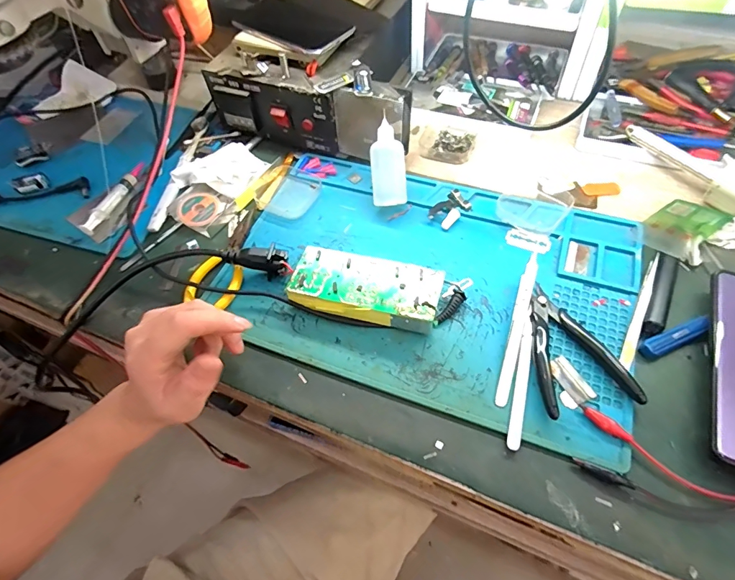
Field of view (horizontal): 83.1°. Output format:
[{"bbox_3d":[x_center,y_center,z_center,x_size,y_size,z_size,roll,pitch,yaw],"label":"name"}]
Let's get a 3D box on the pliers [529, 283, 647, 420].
[{"bbox_3d":[0.169,0.045,0.343,0.076,0.011,0.112,-7,56,1],"label":"pliers"}]

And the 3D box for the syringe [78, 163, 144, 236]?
[{"bbox_3d":[-0.291,-0.105,0.479,0.013,0.018,0.106,14,59,14],"label":"syringe"}]

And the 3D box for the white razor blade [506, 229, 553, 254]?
[{"bbox_3d":[0.162,-0.049,0.418,0.042,0.004,0.022,28,69,27],"label":"white razor blade"}]

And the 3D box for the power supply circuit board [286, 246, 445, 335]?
[{"bbox_3d":[-0.002,0.001,0.376,0.131,0.028,0.058,10,58,12],"label":"power supply circuit board"}]

